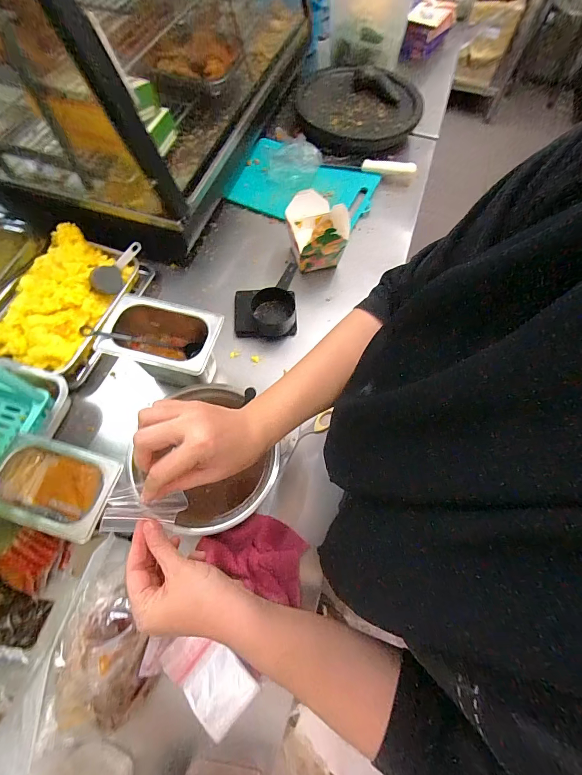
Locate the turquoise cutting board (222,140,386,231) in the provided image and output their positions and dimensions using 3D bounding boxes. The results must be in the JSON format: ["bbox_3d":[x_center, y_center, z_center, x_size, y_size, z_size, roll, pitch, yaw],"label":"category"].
[{"bbox_3d":[0.031,-0.519,0.892,0.345,0.024,0.241,23,71,6],"label":"turquoise cutting board"}]

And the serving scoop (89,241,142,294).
[{"bbox_3d":[-0.358,-0.246,0.713,0.024,0.055,0.130,0,57,40],"label":"serving scoop"}]

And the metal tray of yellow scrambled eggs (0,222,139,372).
[{"bbox_3d":[-0.452,-0.176,0.688,0.196,0.071,0.304,21,67,9],"label":"metal tray of yellow scrambled eggs"}]

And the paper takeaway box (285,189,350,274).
[{"bbox_3d":[0.065,-0.337,0.765,0.137,0.111,0.134,-7,66,-3],"label":"paper takeaway box"}]

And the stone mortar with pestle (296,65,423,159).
[{"bbox_3d":[0.203,-0.789,0.973,0.358,0.073,0.326,-12,66,-5],"label":"stone mortar with pestle"}]

